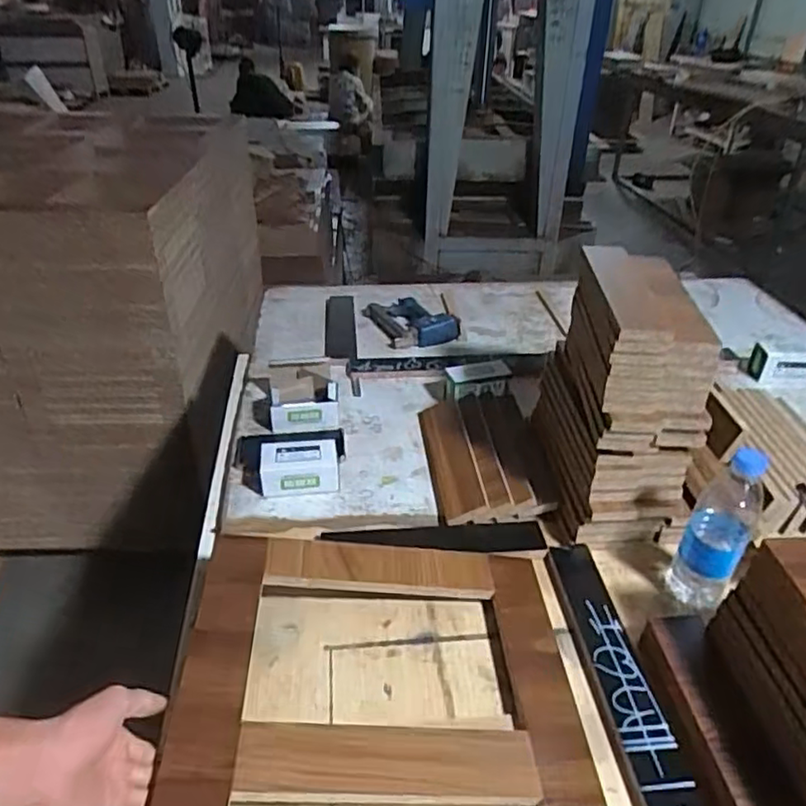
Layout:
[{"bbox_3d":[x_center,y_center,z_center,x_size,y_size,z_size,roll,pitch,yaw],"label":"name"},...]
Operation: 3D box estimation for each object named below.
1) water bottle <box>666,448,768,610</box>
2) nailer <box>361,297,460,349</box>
[{"bbox_3d":[0.367,0.146,0.737,0.066,0.210,0.061,22,39,29],"label":"water bottle"},{"bbox_3d":[0.008,-0.185,1.339,0.142,0.053,0.221,-15,37,-23],"label":"nailer"}]

